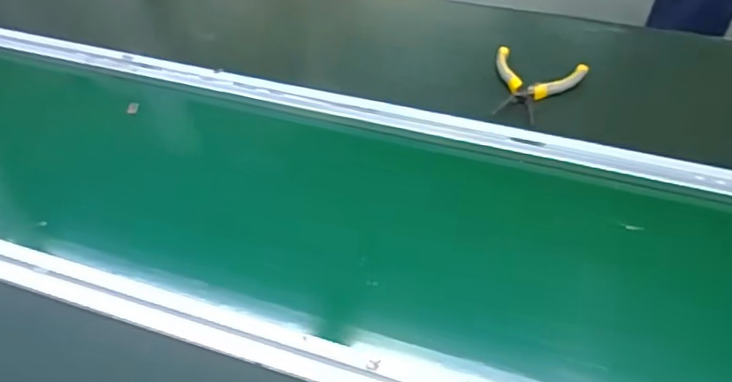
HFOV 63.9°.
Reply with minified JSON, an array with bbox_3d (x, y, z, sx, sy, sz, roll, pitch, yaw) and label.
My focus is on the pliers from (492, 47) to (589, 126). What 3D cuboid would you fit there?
[{"bbox_3d":[0.218,-0.141,0.779,0.119,0.021,0.127,19,51,19],"label":"pliers"}]

